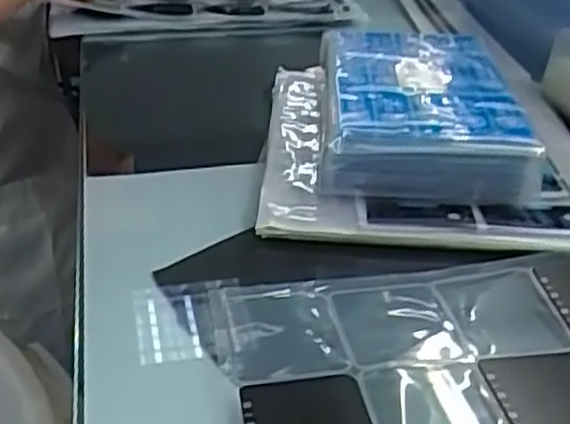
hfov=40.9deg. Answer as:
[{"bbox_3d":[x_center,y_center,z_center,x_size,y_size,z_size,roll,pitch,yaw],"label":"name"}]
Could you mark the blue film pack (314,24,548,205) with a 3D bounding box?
[{"bbox_3d":[0.085,-0.068,0.503,0.123,0.045,0.206,1,31,0],"label":"blue film pack"}]

